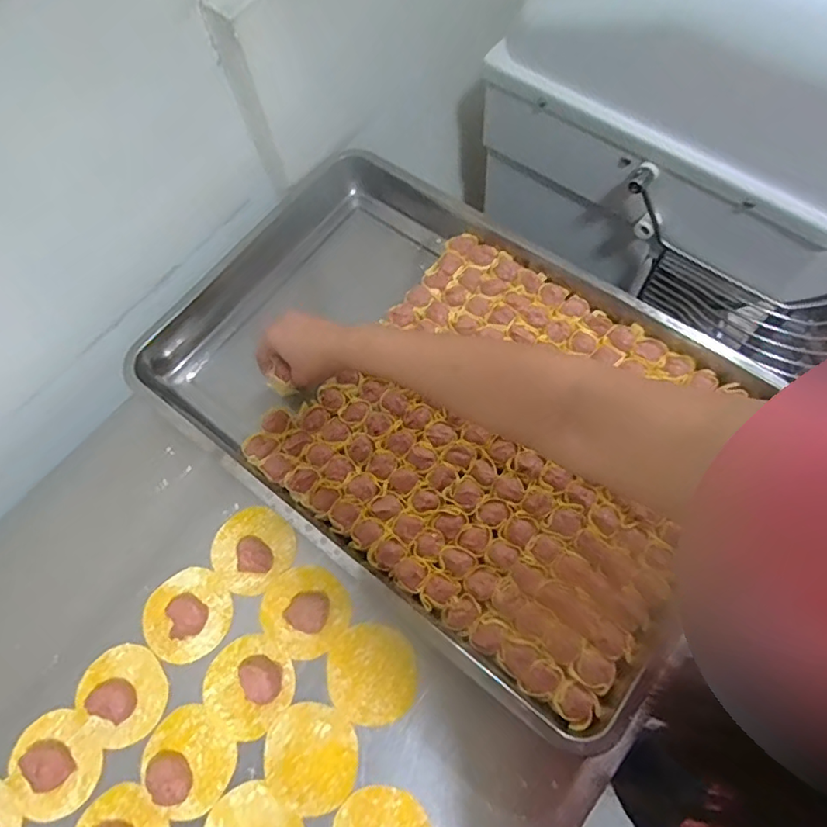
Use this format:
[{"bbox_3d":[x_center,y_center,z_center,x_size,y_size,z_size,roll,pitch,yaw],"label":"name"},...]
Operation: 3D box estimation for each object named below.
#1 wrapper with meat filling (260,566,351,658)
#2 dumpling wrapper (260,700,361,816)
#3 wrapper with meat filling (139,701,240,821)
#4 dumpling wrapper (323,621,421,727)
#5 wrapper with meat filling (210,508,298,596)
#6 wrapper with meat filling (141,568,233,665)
[{"bbox_3d":[-0.103,0.184,0.526,0.080,0.018,0.077,-1,67,2],"label":"wrapper with meat filling"},{"bbox_3d":[-0.088,0.295,0.486,0.085,0.004,0.077,30,73,14],"label":"dumpling wrapper"},{"bbox_3d":[-0.197,0.300,0.485,0.072,0.025,0.081,-43,72,-15],"label":"wrapper with meat filling"},{"bbox_3d":[-0.037,0.235,0.509,0.083,0.004,0.080,-1,67,2],"label":"dumpling wrapper"},{"bbox_3d":[-0.160,0.130,0.546,0.077,0.030,0.078,-1,67,2],"label":"wrapper with meat filling"},{"bbox_3d":[-0.217,0.191,0.532,0.077,0.017,0.081,-1,67,2],"label":"wrapper with meat filling"}]

